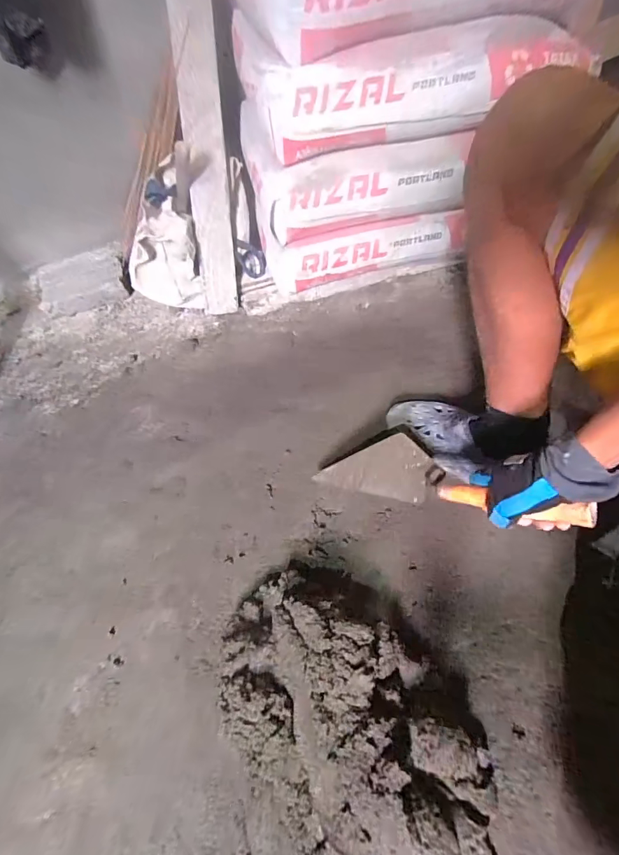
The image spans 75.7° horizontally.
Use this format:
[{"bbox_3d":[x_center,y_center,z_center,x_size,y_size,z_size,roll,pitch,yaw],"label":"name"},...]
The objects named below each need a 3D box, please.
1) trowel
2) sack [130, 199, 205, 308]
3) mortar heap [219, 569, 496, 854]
[{"bbox_3d":[0.168,0.074,0.523,0.347,0.107,0.076,5,49,46],"label":"trowel"},{"bbox_3d":[-0.315,-0.360,0.856,0.157,0.179,0.128,-27,58,-14],"label":"sack"},{"bbox_3d":[0.041,0.328,0.435,0.218,0.092,0.373,-35,60,-19],"label":"mortar heap"}]

